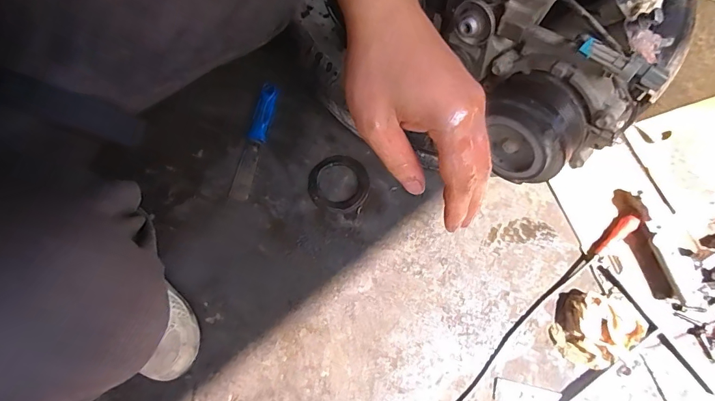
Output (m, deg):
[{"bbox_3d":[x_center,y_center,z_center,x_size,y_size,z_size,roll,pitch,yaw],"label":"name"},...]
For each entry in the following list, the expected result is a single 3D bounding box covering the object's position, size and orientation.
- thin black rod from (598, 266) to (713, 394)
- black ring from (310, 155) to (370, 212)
[{"bbox_3d":[0.415,0.177,0.559,0.013,0.006,0.201,-34,74,-9],"label":"thin black rod"},{"bbox_3d":[-0.029,-0.029,0.644,0.097,0.006,0.092,0,72,1],"label":"black ring"}]

